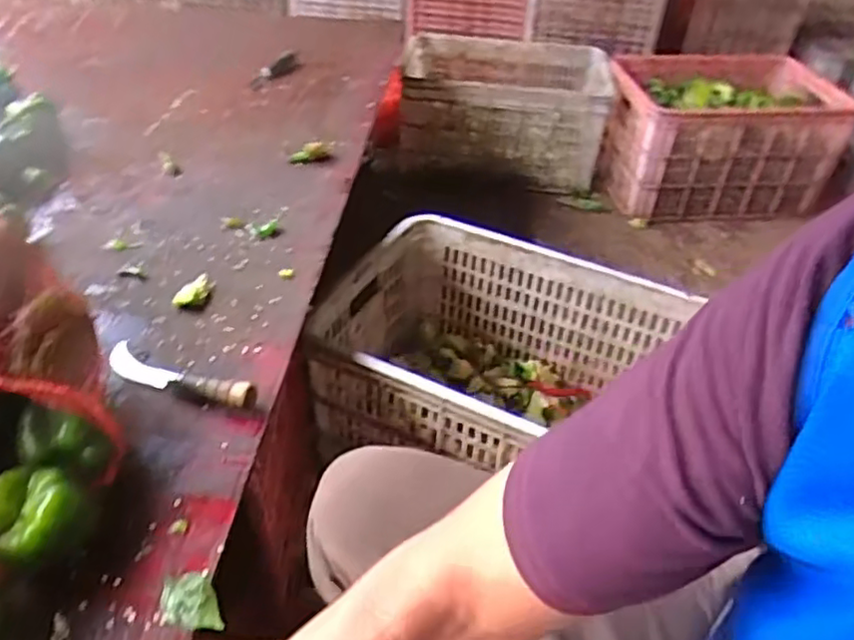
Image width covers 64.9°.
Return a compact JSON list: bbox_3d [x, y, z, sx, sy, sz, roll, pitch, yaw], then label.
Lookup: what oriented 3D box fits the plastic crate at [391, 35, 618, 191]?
[{"bbox_3d":[0.183,-0.532,1.700,0.511,0.245,0.315,9,38,5],"label":"plastic crate"}]

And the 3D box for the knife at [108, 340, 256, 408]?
[{"bbox_3d":[-0.259,0.056,0.689,0.178,0.034,0.033,20,40,17],"label":"knife"}]

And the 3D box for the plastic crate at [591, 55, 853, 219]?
[{"bbox_3d":[0.694,-0.449,1.636,0.554,0.276,0.333,-3,41,-9],"label":"plastic crate"}]

